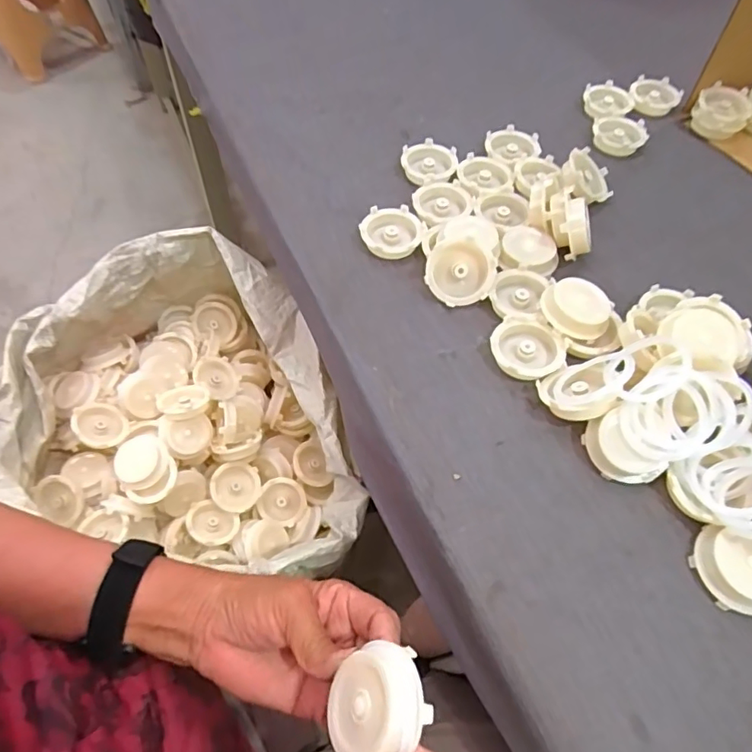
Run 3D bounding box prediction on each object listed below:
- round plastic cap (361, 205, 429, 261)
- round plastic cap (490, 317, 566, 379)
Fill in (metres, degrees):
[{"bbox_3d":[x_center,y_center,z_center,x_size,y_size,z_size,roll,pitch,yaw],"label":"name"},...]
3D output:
[{"bbox_3d":[0.016,-0.134,0.510,0.059,0.020,0.054,1,58,-1],"label":"round plastic cap"},{"bbox_3d":[0.123,-0.021,0.439,0.056,0.019,0.057,1,58,-1],"label":"round plastic cap"}]

